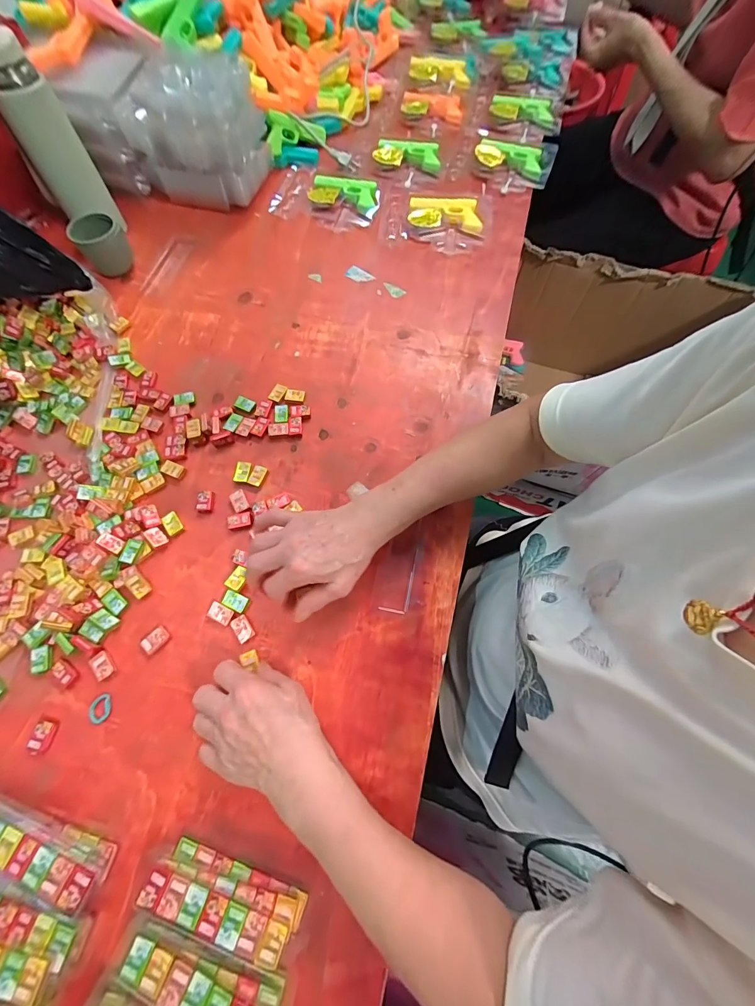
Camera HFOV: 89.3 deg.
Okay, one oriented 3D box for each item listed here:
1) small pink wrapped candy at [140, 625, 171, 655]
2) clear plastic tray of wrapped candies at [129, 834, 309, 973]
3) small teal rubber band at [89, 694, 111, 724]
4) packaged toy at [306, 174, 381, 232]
[{"bbox_3d":[-0.228,0.141,0.393,0.019,0.010,0.025,42,75,15],"label":"small pink wrapped candy"},{"bbox_3d":[-0.125,0.320,0.309,0.128,0.028,0.047,14,70,6],"label":"clear plastic tray of wrapped candies"},{"bbox_3d":[-0.270,0.200,0.370,0.021,0.004,0.024,-15,70,-6],"label":"small teal rubber band"},{"bbox_3d":[-0.057,-0.496,0.627,0.115,0.018,0.118,9,69,4],"label":"packaged toy"}]

